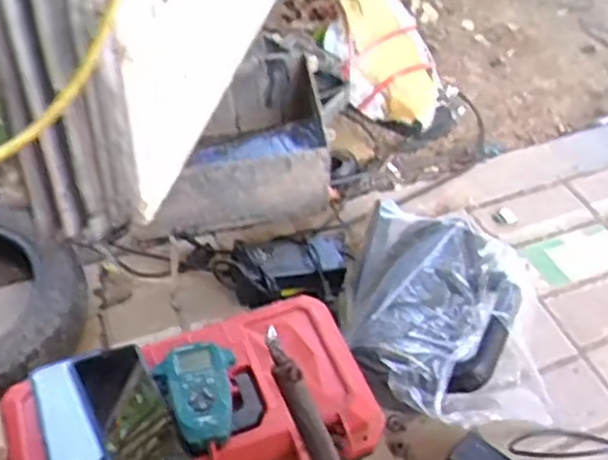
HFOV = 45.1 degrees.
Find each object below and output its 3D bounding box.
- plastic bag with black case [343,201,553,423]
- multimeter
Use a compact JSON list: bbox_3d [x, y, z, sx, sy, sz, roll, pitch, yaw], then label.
[{"bbox_3d":[0.180,0.115,0.924,0.247,0.126,0.304,8,48,4],"label":"plastic bag with black case"},{"bbox_3d":[-0.096,0.162,0.724,0.075,0.032,0.109,-21,53,-20],"label":"multimeter"}]

